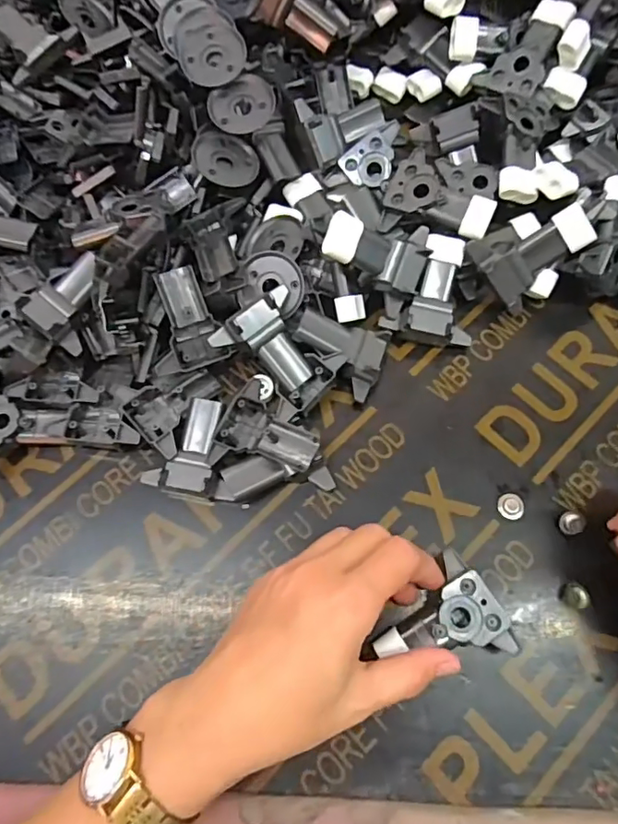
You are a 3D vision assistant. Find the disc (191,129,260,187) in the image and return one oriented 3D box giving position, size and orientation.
[{"bbox_3d":[-0.054,-0.164,0.354,0.042,0.004,0.037,4,73,-17],"label":"disc"}]

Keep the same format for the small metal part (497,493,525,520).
[{"bbox_3d":[0.117,0.055,0.315,0.015,0.004,0.015,0,69,1],"label":"small metal part"}]

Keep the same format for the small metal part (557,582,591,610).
[{"bbox_3d":[0.145,0.100,0.297,0.015,0.004,0.013,2,69,2],"label":"small metal part"}]

